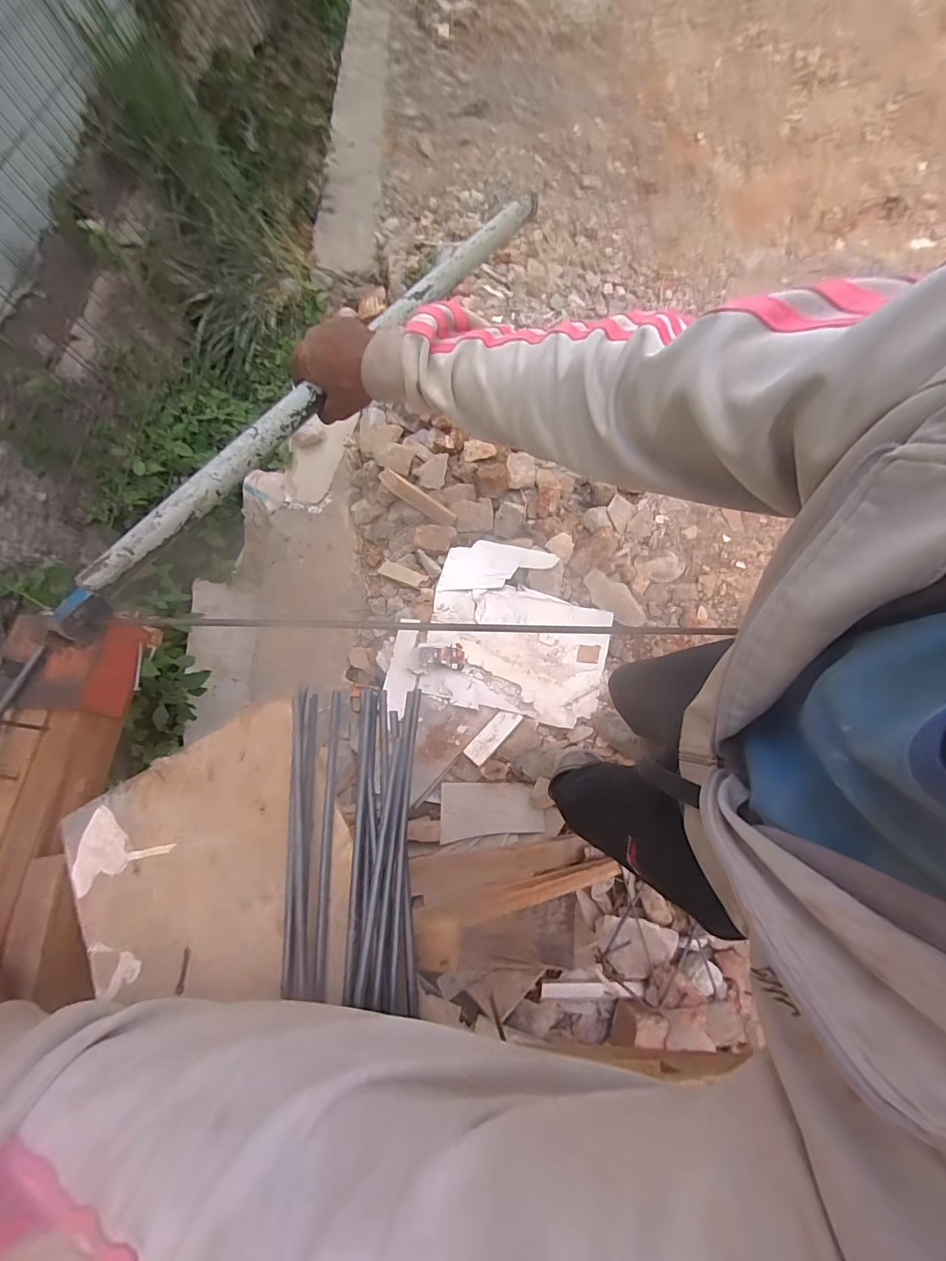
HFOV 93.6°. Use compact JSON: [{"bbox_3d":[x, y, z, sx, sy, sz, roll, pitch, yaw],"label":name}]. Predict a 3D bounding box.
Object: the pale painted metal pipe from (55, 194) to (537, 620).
[{"bbox_3d":[-0.140,-0.292,0.488,0.023,0.028,0.714,32,71,15],"label":"pale painted metal pipe"}]

